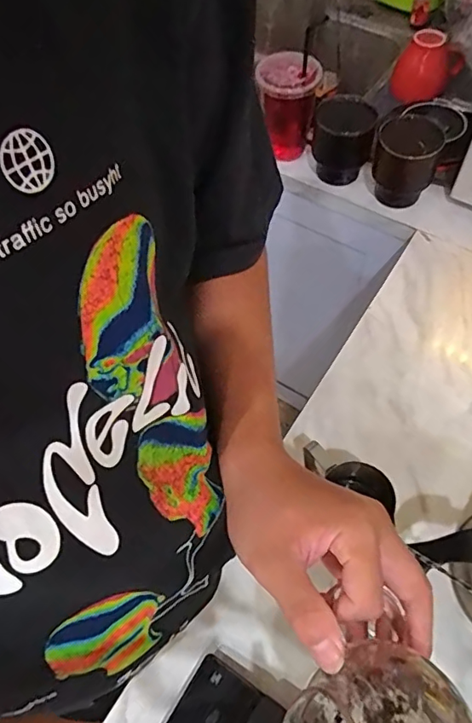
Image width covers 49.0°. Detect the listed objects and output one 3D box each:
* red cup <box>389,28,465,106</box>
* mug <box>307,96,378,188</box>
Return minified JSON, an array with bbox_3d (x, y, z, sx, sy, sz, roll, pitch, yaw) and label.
[{"bbox_3d":[0.293,-0.447,0.800,0.098,0.087,0.094,-2,61,3],"label":"red cup"},{"bbox_3d":[0.149,-0.311,0.729,0.084,0.102,0.072,5,62,7],"label":"mug"}]

